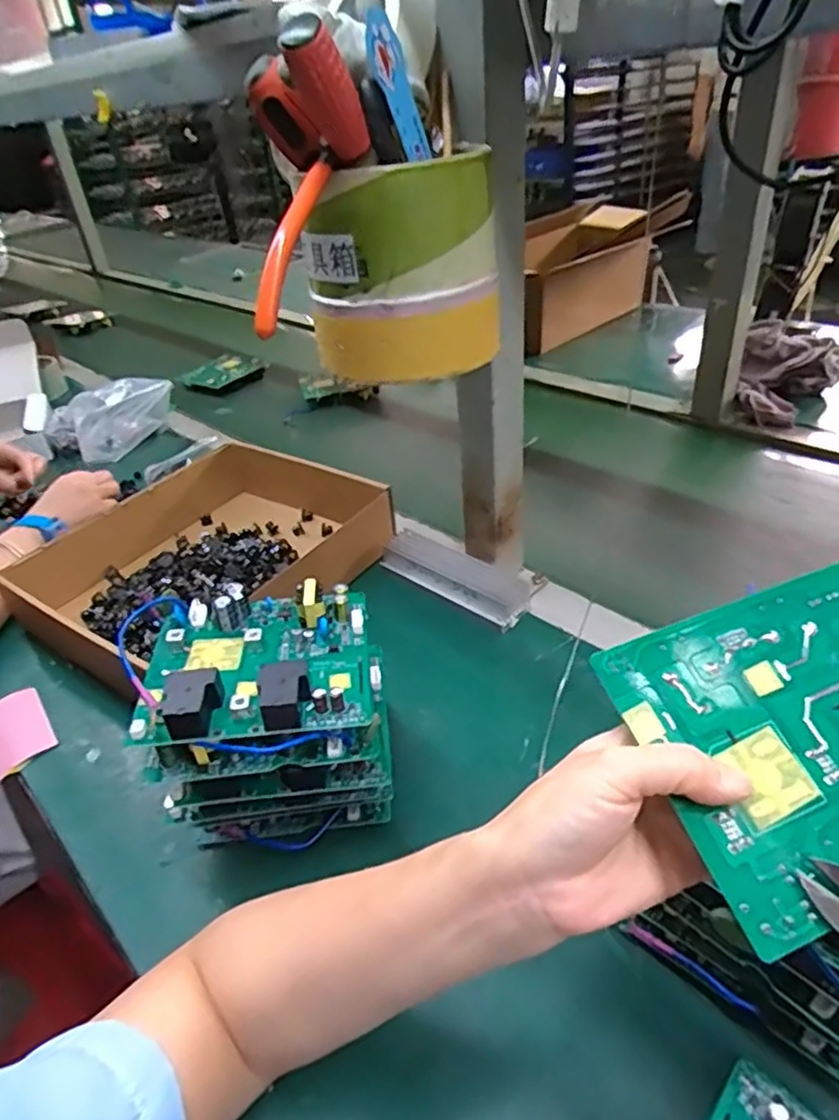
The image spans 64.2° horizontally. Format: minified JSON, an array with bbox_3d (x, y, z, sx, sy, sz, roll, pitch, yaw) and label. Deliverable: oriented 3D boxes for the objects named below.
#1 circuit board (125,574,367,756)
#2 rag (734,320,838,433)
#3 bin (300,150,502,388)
[{"bbox_3d":[-0.105,0.063,0.401,0.145,0.041,0.111,-8,36,-2],"label":"circuit board"},{"bbox_3d":[0.494,-0.252,0.896,0.120,0.094,0.163,15,41,27],"label":"rag"},{"bbox_3d":[-0.006,-0.180,0.419,0.088,0.116,0.097,15,41,27],"label":"bin"}]

